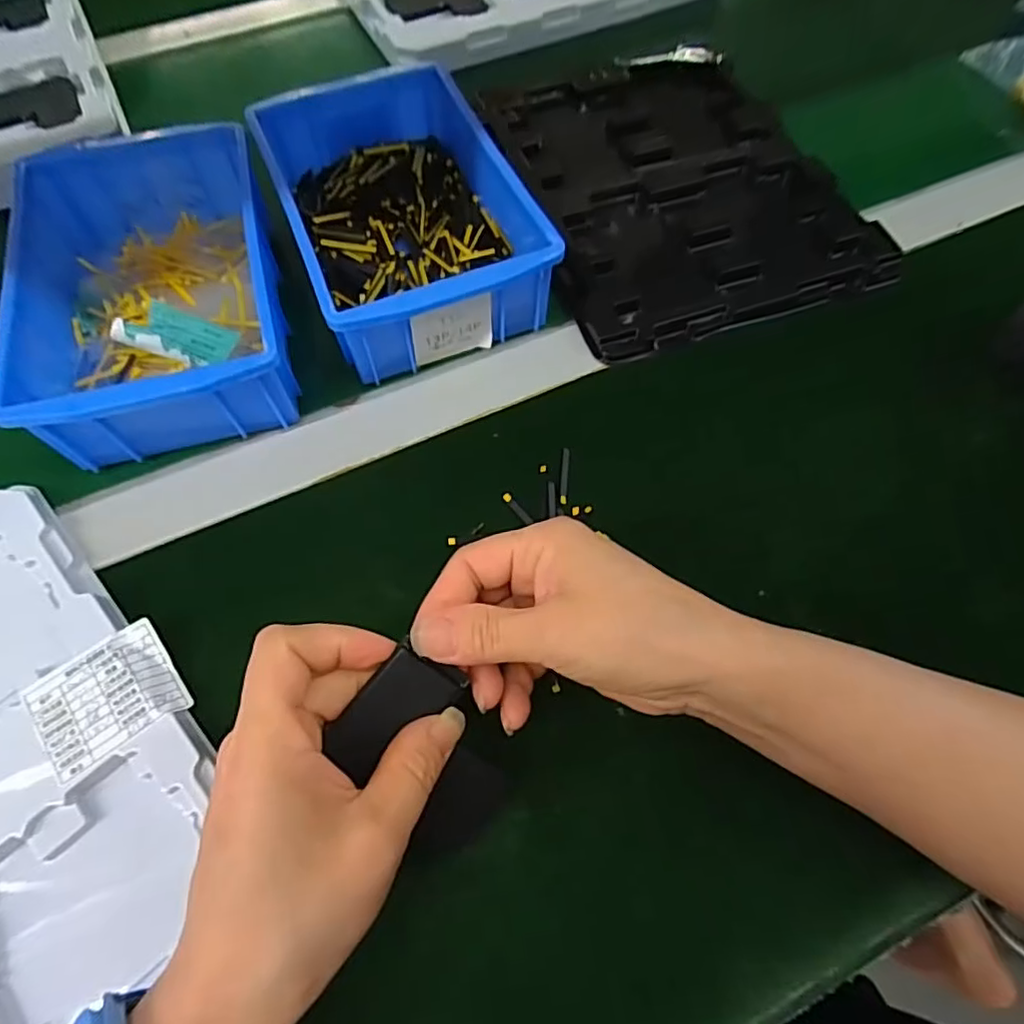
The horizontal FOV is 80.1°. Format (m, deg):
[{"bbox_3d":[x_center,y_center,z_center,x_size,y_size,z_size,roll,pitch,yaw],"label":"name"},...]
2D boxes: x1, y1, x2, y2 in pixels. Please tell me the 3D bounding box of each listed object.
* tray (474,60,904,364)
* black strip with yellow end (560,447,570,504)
[{"bbox_3d":[0.112,-0.243,0.439,0.221,0.012,0.272,-19,66,-9],"label":"tray"},{"bbox_3d":[0.029,-0.021,0.334,0.004,0.004,0.035,4,65,2],"label":"black strip with yellow end"}]

